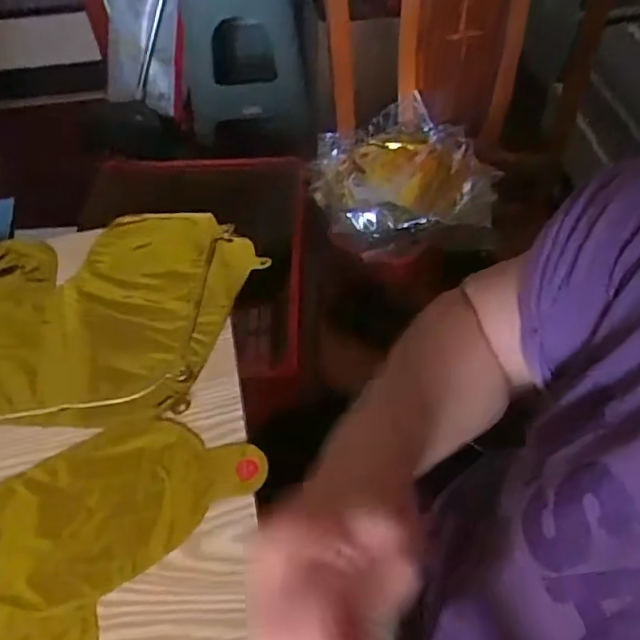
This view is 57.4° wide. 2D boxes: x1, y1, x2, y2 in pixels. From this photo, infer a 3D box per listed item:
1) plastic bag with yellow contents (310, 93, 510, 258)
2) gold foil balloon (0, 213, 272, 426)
[{"bbox_3d":[0.125,-0.229,0.910,0.263,0.047,0.274,-11,53,-6],"label":"plastic bag with yellow contents"},{"bbox_3d":[-0.274,0.000,0.482,0.421,0.012,0.211,-7,53,-3],"label":"gold foil balloon"}]

